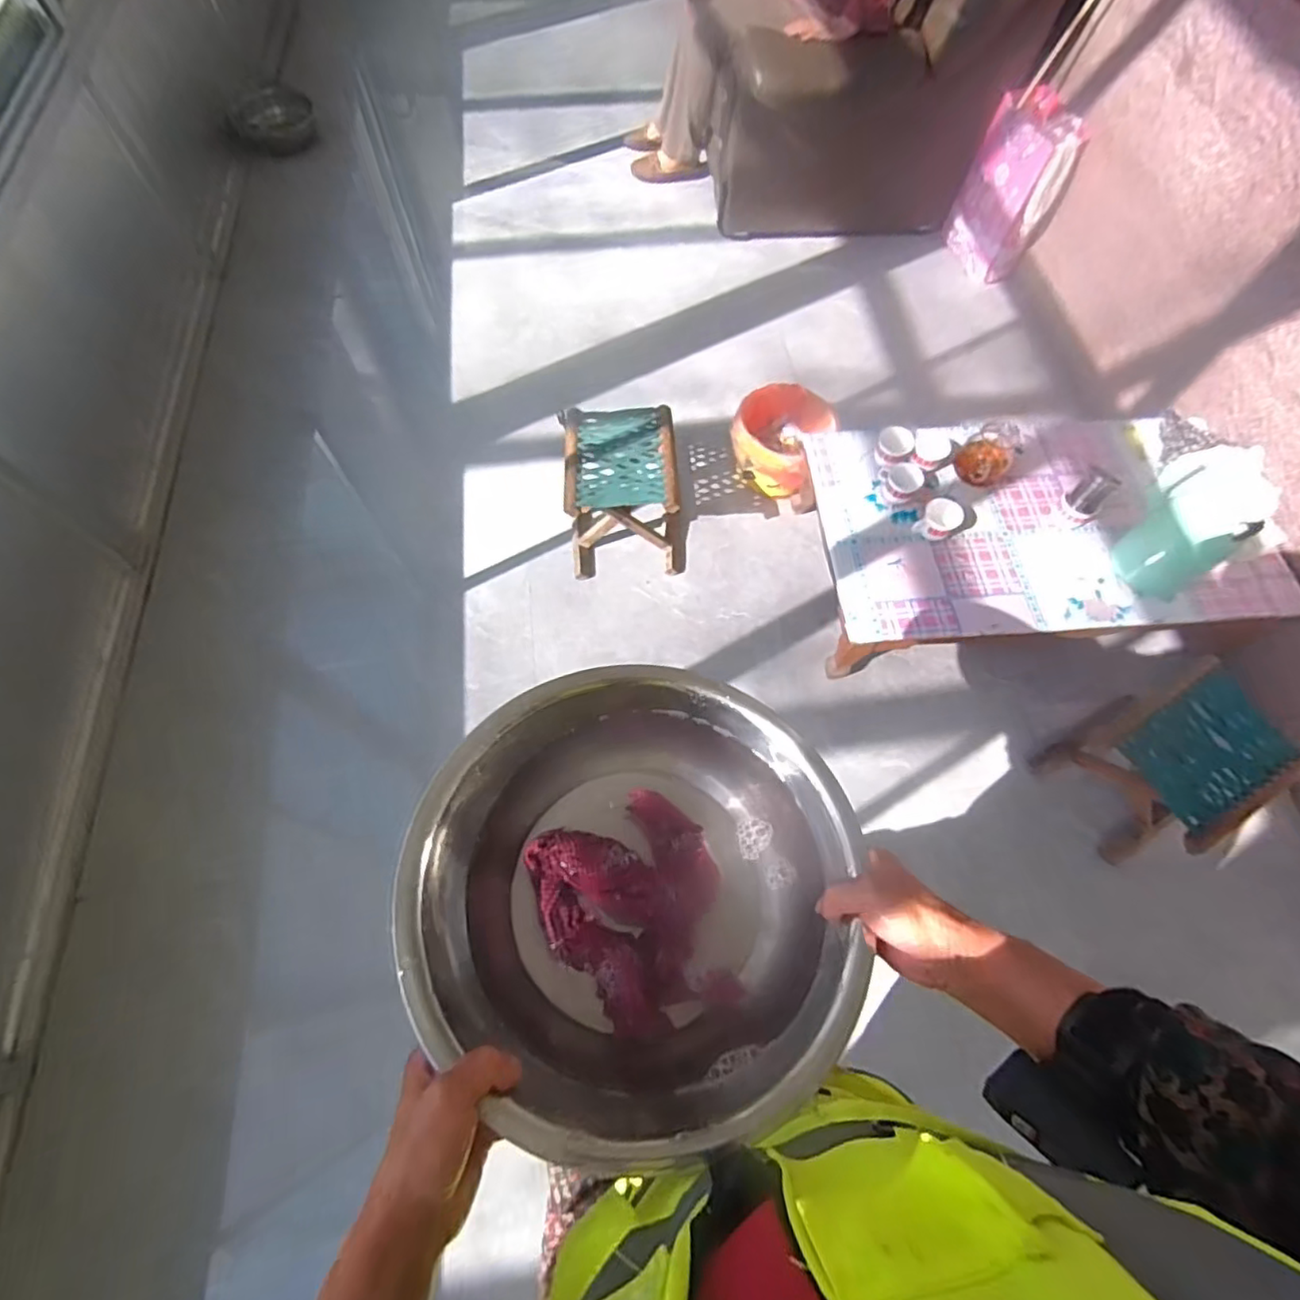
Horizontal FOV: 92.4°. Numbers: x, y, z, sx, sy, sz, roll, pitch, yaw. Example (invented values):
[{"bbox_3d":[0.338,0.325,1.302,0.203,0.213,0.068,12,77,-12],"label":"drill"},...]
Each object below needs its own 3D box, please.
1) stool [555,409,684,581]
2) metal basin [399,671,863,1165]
[{"bbox_3d":[-0.067,-0.378,1.505,0.267,0.247,0.292,-5,66,0],"label":"stool"},{"bbox_3d":[-0.009,0.169,0.476,0.316,0.096,0.311,-1,66,2],"label":"metal basin"}]

